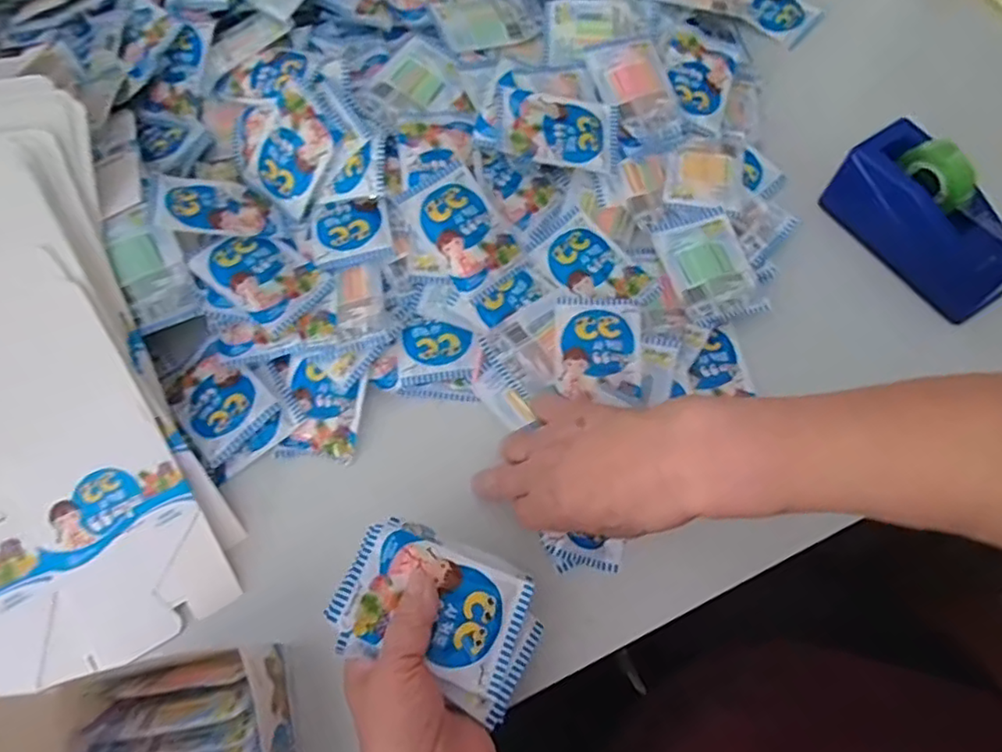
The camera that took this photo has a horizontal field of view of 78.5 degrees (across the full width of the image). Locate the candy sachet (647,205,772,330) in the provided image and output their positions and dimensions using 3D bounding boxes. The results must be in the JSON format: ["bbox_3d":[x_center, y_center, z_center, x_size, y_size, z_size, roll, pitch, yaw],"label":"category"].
[{"bbox_3d":[0.168,-0.091,0.491,0.063,0.011,0.102,-17,67,-4],"label":"candy sachet"}]

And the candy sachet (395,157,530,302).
[{"bbox_3d":[-0.029,-0.118,0.486,0.065,0.010,0.100,-34,90,-15],"label":"candy sachet"}]

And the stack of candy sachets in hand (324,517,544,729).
[{"bbox_3d":[-0.037,0.140,0.363,0.116,0.032,0.078,28,61,4],"label":"stack of candy sachets in hand"}]

